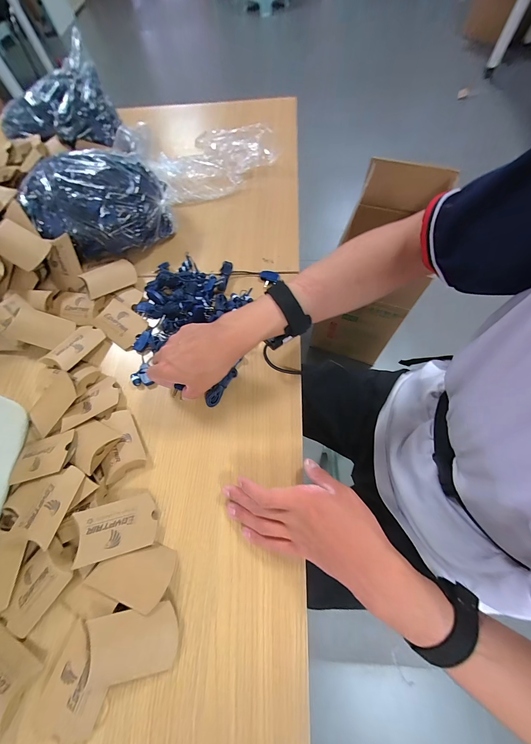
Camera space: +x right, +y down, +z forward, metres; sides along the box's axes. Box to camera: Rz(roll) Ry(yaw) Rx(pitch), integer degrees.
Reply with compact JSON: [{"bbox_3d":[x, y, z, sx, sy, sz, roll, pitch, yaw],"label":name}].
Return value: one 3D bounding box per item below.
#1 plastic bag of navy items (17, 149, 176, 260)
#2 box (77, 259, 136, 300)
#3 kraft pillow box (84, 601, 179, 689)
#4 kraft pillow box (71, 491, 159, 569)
[{"bbox_3d":[-0.290,-0.282,0.481,0.237,0.119,0.106,-10,65,-1],"label":"plastic bag of navy items"},{"bbox_3d":[-0.265,-0.161,0.474,0.082,0.015,0.052,-30,86,-23],"label":"box"},{"bbox_3d":[-0.134,0.275,0.282,0.082,0.011,0.058,-3,74,-12],"label":"kraft pillow box"},{"bbox_3d":[-0.171,0.180,0.321,0.082,0.015,0.056,-5,60,-23],"label":"kraft pillow box"}]

